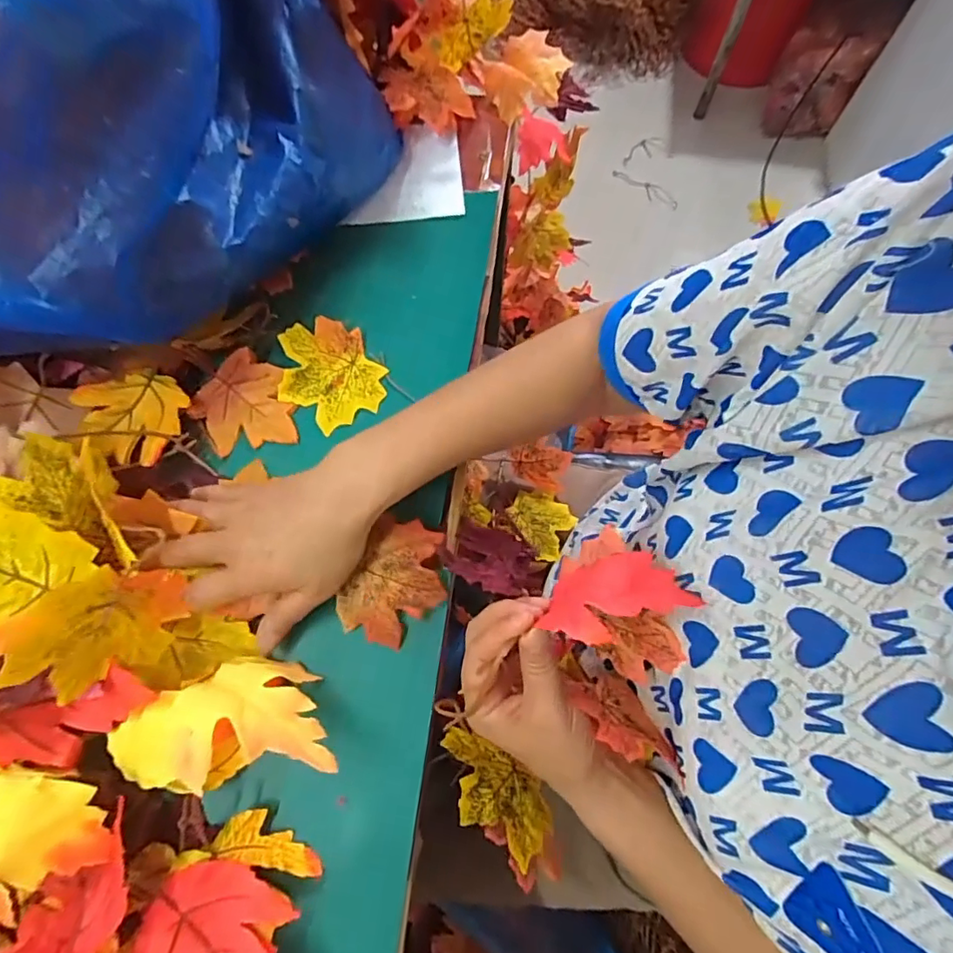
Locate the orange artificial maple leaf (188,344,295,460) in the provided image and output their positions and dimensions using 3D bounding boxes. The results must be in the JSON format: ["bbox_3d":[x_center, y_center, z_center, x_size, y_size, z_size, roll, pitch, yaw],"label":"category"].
[{"bbox_3d":[-0.188,-0.060,0.436,0.074,0.007,0.078,-11,84,-9],"label":"orange artificial maple leaf"}]

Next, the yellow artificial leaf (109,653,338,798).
[{"bbox_3d":[-0.157,0.160,0.337,0.120,0.046,0.088,0,32,-24],"label":"yellow artificial leaf"}]

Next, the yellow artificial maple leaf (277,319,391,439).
[{"bbox_3d":[-0.121,-0.085,0.444,0.079,0.021,0.086,0,70,0],"label":"yellow artificial maple leaf"}]

